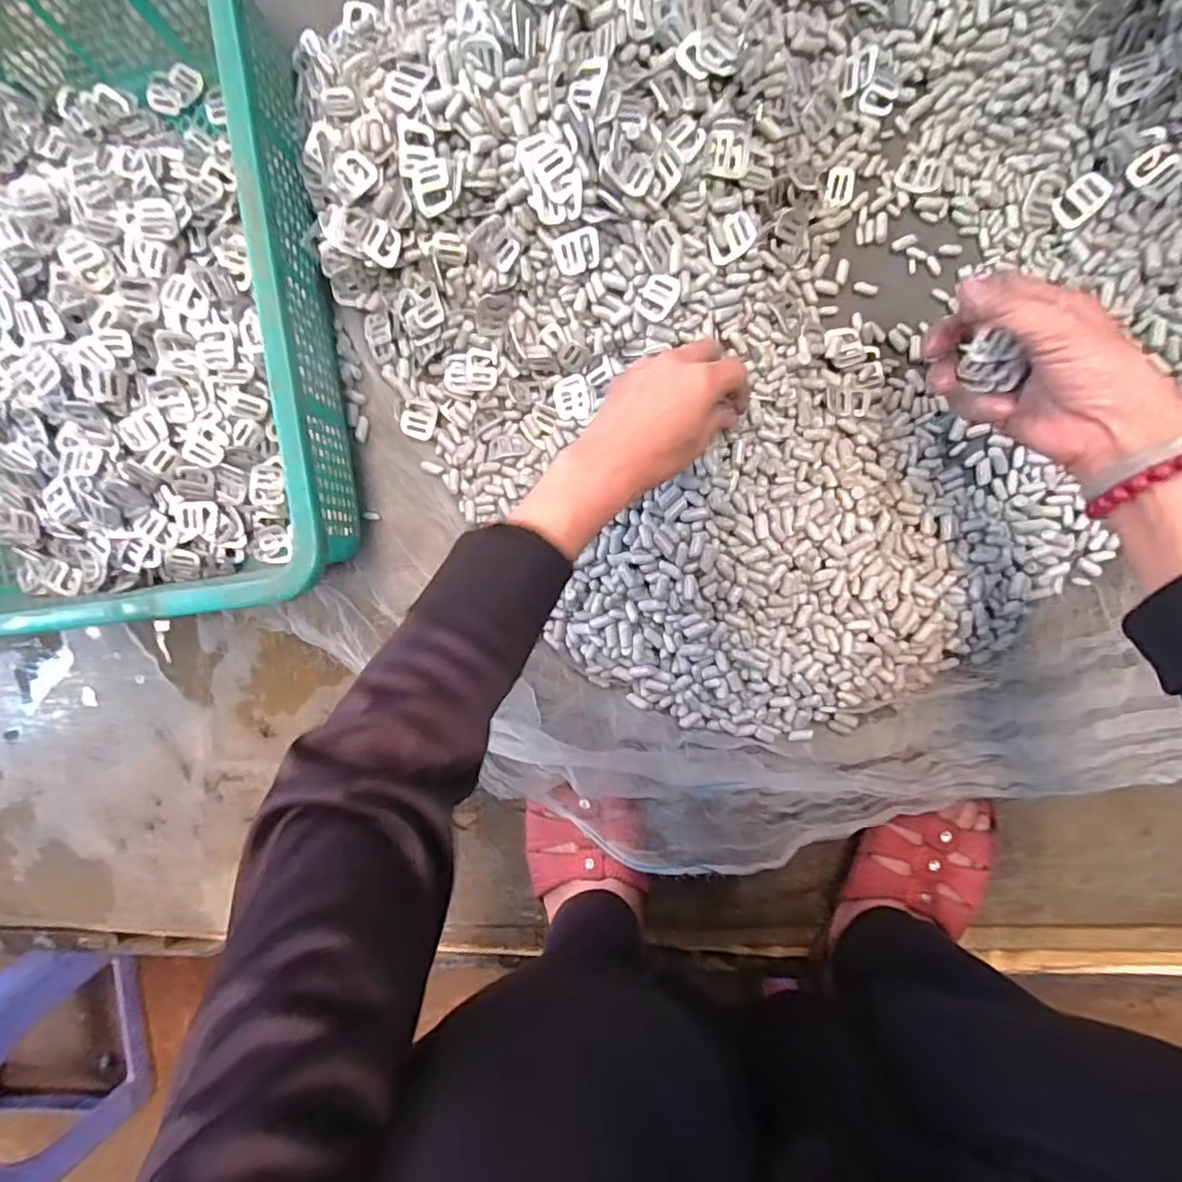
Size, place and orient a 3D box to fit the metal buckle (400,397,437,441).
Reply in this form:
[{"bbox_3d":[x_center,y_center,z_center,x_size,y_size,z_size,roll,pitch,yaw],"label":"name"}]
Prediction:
[{"bbox_3d":[-0.141,-0.143,0.483,0.027,0.007,0.036,9,78,-24],"label":"metal buckle"}]

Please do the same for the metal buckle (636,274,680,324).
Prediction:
[{"bbox_3d":[0.046,-0.210,0.420,0.028,0.005,0.033,28,96,19],"label":"metal buckle"}]

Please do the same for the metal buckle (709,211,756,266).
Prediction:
[{"bbox_3d":[0.101,-0.252,0.421,0.032,0.004,0.026,-28,95,22],"label":"metal buckle"}]

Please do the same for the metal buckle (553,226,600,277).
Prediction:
[{"bbox_3d":[-0.009,-0.240,0.417,0.033,0.004,0.026,-7,123,23],"label":"metal buckle"}]

